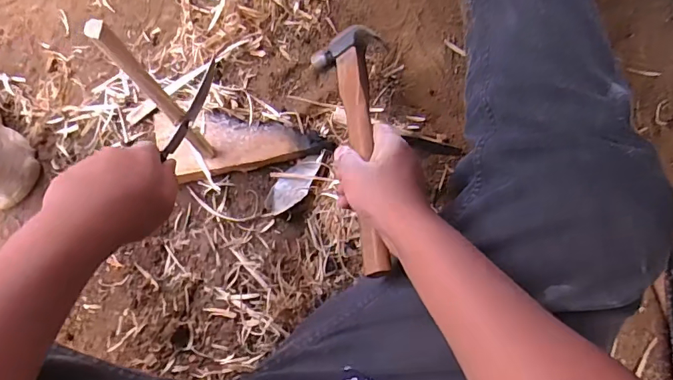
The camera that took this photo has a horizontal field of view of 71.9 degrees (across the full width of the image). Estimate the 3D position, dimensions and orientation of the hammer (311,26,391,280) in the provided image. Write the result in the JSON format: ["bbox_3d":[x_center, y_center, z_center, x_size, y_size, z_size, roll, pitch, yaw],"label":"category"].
[{"bbox_3d":[0.036,-0.056,0.469,0.085,0.029,0.286,-31,53,29],"label":"hammer"}]

